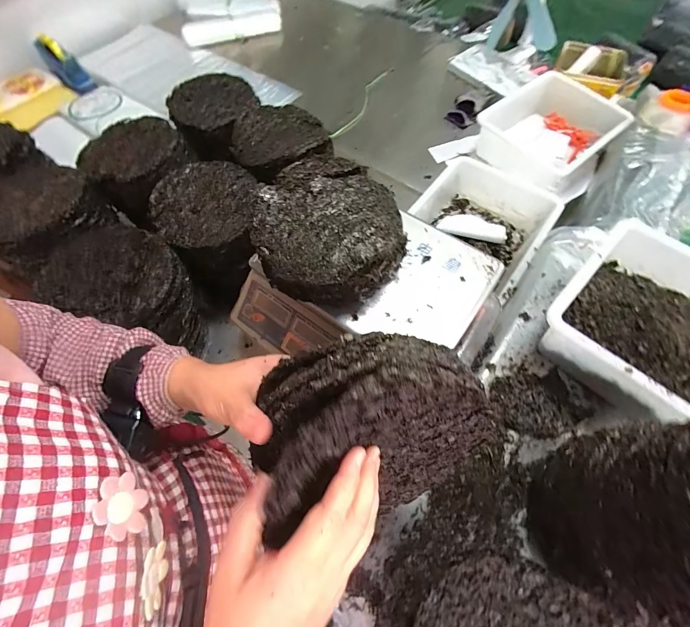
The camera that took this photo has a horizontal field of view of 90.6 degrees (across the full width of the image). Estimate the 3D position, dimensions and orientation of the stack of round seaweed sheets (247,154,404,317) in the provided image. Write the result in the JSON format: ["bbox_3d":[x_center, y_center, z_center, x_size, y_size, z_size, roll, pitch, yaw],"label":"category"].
[{"bbox_3d":[-0.022,-0.118,0.502,0.215,0.085,0.207,8,63,5],"label":"stack of round seaweed sheets"}]

